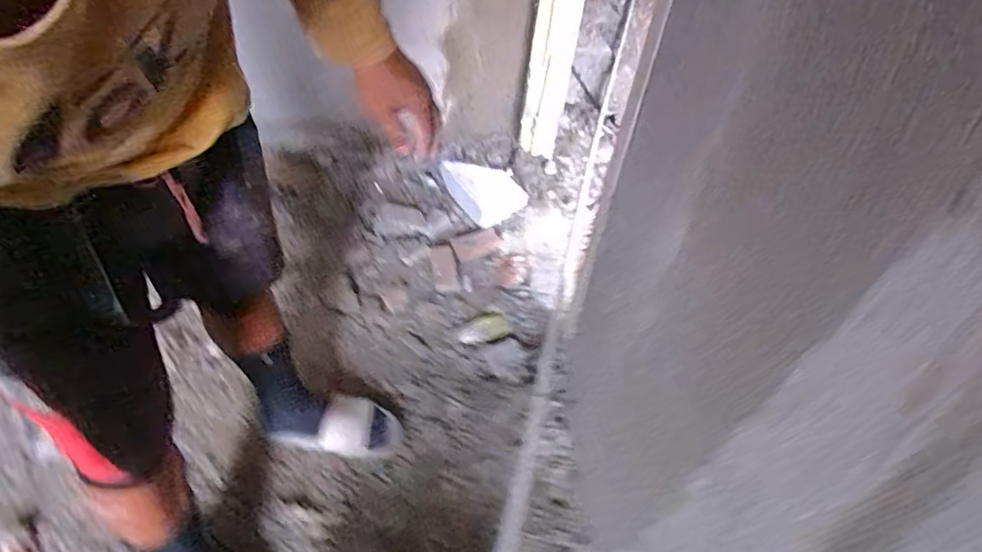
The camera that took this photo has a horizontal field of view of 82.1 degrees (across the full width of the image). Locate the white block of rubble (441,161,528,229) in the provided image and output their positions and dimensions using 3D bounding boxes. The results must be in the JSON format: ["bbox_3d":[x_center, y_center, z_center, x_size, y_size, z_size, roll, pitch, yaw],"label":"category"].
[{"bbox_3d":[-0.010,-0.234,1.548,0.190,0.105,0.180,-19,52,-23],"label":"white block of rubble"}]

